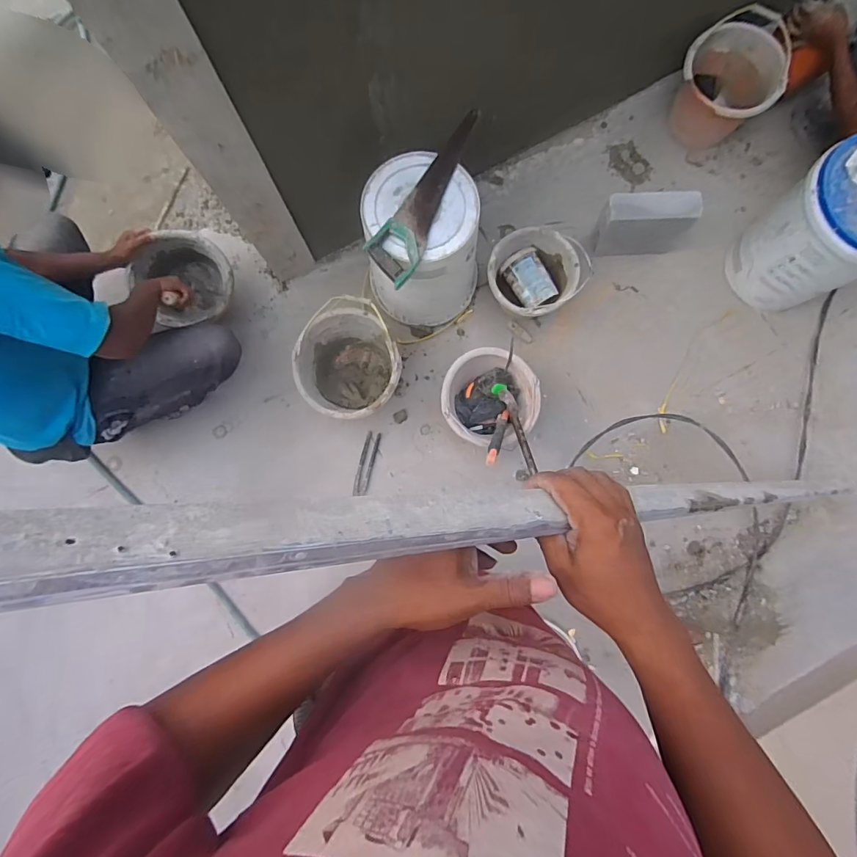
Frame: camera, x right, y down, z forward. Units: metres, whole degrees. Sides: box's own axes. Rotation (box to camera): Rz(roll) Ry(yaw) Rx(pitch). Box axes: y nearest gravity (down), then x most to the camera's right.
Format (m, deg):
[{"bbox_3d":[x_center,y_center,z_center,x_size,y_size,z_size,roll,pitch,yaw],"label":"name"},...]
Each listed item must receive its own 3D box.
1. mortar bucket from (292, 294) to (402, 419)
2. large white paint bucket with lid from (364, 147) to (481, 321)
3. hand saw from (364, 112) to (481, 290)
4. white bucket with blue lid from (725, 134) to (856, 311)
[{"bbox_3d":[-0.212,-0.163,1.224,0.257,0.194,0.276,0,84,0],"label":"mortar bucket"},{"bbox_3d":[-0.019,-0.461,1.171,0.285,0.354,0.287,0,84,0],"label":"large white paint bucket with lid"},{"bbox_3d":[0.010,-0.522,1.000,0.110,0.037,0.438,31,85,3],"label":"hand saw"},{"bbox_3d":[1.011,-0.511,1.141,0.292,0.340,0.281,0,84,0],"label":"white bucket with blue lid"}]

